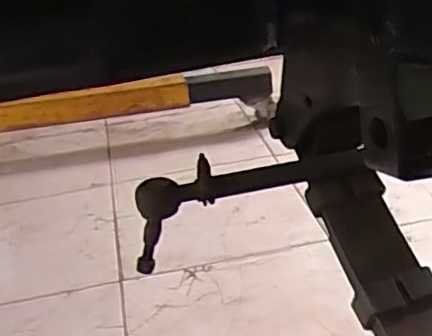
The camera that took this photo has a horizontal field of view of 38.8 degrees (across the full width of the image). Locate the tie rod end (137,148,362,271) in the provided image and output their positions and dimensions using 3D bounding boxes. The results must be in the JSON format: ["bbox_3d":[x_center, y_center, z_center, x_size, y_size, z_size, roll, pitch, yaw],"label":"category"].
[{"bbox_3d":[0.033,0.030,0.604,0.231,0.079,0.034,-11,26,-9],"label":"tie rod end"}]

